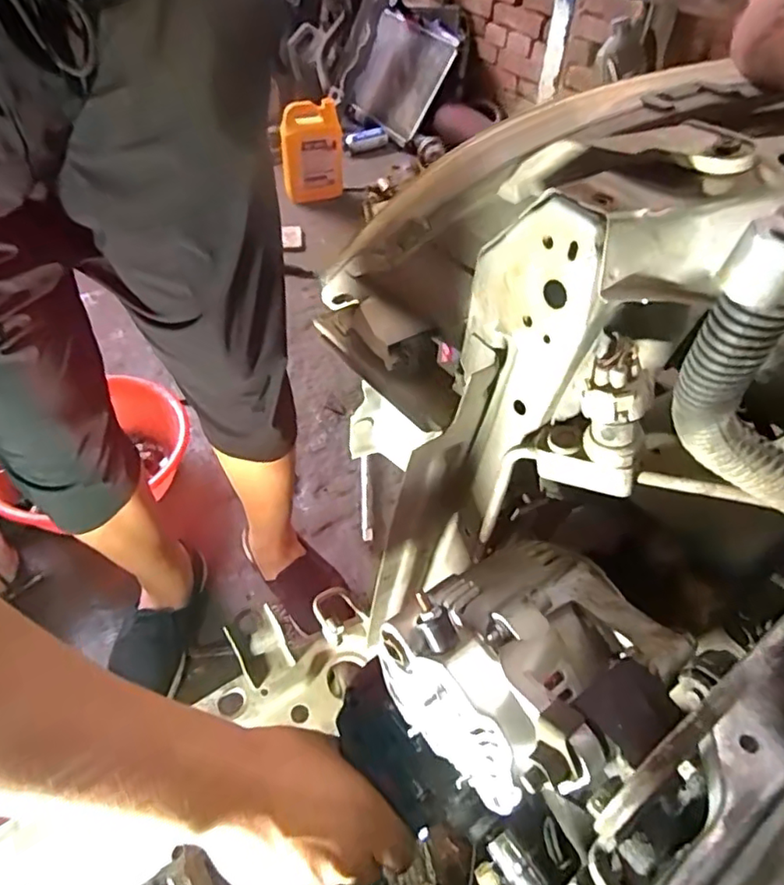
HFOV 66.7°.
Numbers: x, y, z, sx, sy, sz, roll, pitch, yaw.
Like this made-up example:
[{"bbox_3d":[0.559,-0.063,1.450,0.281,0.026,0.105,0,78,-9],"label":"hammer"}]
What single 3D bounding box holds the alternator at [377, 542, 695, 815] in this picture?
[{"bbox_3d":[0.071,0.125,0.328,0.112,0.108,0.121,-24,53,-23],"label":"alternator"}]

